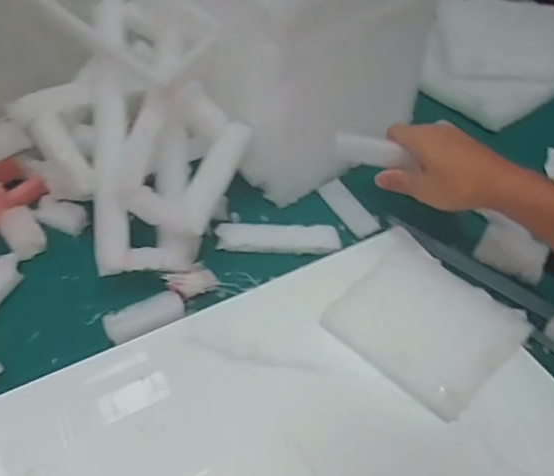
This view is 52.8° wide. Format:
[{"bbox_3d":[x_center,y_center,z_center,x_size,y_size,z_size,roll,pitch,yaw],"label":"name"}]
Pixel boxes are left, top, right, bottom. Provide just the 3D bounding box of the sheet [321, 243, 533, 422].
[{"bbox_3d":[0.124,0.070,0.464,0.114,0.030,0.126,-35,57,-28],"label":"sheet"}]

